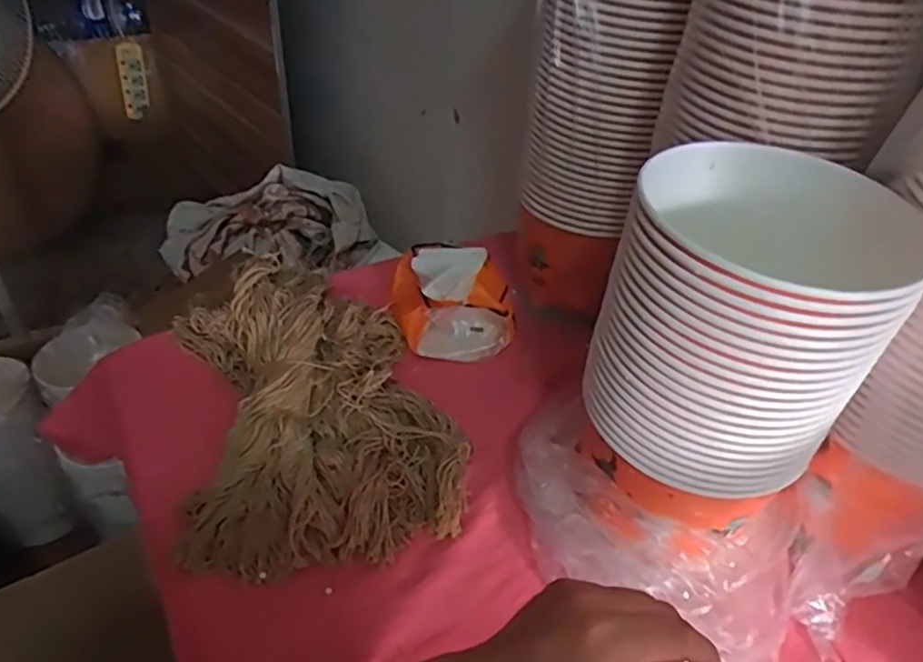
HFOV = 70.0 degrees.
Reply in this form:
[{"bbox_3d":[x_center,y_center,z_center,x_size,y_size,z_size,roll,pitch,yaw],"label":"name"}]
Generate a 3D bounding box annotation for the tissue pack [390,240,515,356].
[{"bbox_3d":[-0.012,-0.041,0.712,0.123,0.079,0.131,-3,40,-8],"label":"tissue pack"}]

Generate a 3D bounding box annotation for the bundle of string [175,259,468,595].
[{"bbox_3d":[-0.145,0.050,0.617,0.233,0.057,0.353,-10,42,-16],"label":"bundle of string"}]

